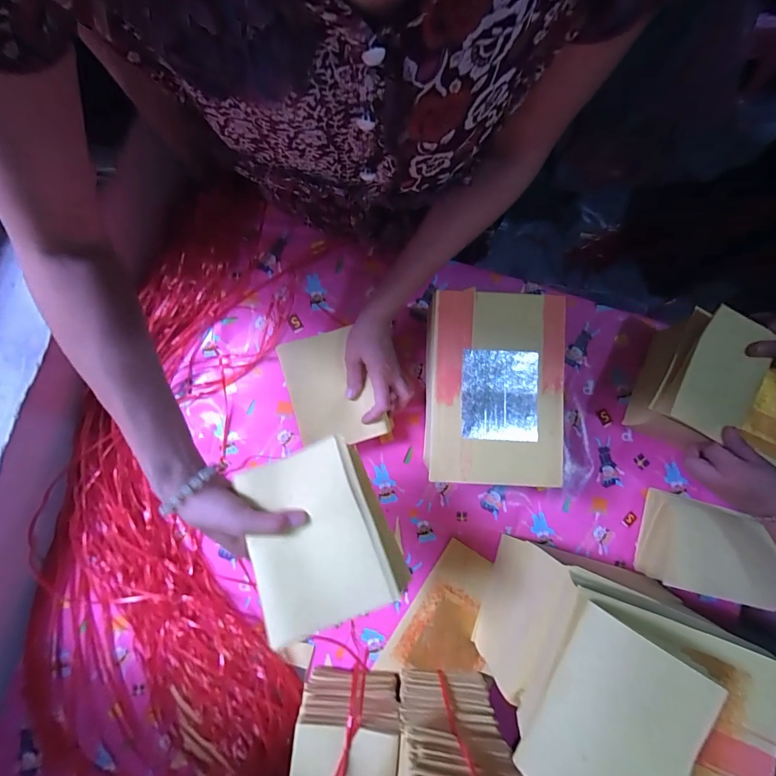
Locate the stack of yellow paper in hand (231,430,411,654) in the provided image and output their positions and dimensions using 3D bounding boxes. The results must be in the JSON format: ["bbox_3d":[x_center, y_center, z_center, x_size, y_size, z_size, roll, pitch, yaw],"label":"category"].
[{"bbox_3d":[-0.069,0.134,0.366,0.128,0.031,0.154,-23,79,-6],"label":"stack of yellow paper in hand"}]

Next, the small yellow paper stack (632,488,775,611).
[{"bbox_3d":[0.446,0.219,0.545,0.157,0.076,0.122,14,77,2],"label":"small yellow paper stack"}]

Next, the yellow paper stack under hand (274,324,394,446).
[{"bbox_3d":[-0.076,0.001,0.537,0.116,0.020,0.153,-18,79,-5],"label":"yellow paper stack under hand"}]

